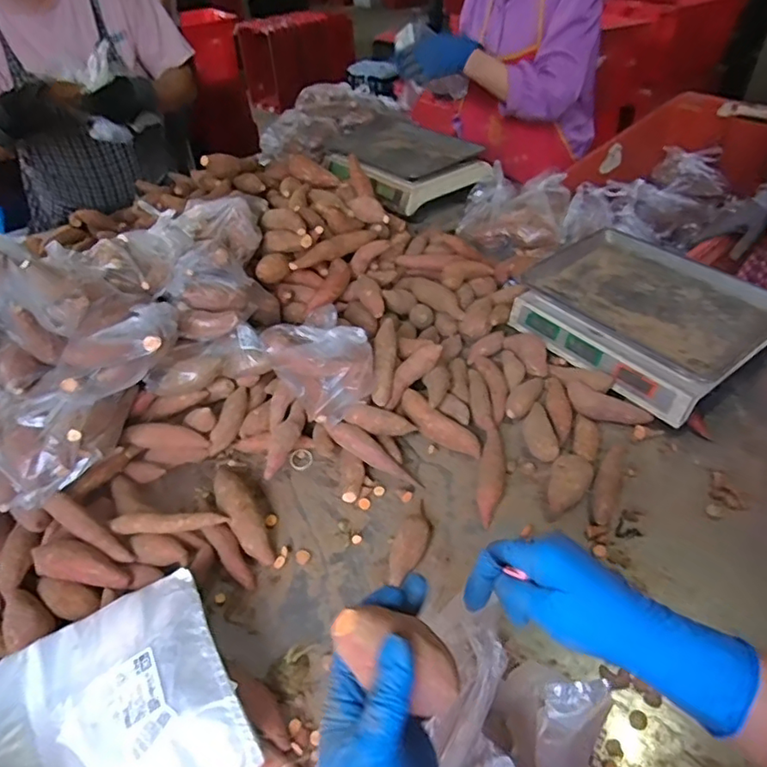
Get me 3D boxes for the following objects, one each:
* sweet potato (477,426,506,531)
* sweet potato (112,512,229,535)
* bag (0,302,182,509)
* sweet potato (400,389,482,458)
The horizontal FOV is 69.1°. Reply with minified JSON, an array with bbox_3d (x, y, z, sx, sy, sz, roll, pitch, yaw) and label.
[{"bbox_3d":[0.142,0.119,0.730,0.031,0.025,0.153,6,43,11],"label":"sweet potato"},{"bbox_3d":[-0.253,0.167,0.657,0.127,0.025,0.025,-4,42,0],"label":"sweet potato"},{"bbox_3d":[-0.354,0.011,0.673,0.136,0.094,0.275,35,82,35],"label":"bag"},{"bbox_3d":[0.079,0.060,0.780,0.132,0.034,0.038,36,54,15],"label":"sweet potato"}]

